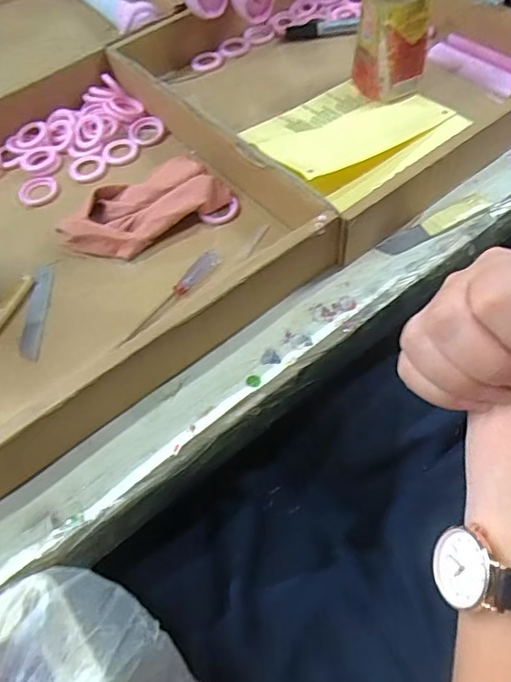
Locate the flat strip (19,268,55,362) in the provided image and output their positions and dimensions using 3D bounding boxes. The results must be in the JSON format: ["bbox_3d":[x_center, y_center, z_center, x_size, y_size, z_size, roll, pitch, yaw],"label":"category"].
[{"bbox_3d":[-0.184,-0.025,0.450,0.017,0.004,0.097,-2,57,-4],"label":"flat strip"}]

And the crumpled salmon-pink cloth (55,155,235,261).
[{"bbox_3d":[-0.102,-0.120,0.489,0.145,0.029,0.070,-33,62,-16],"label":"crumpled salmon-pink cloth"}]

